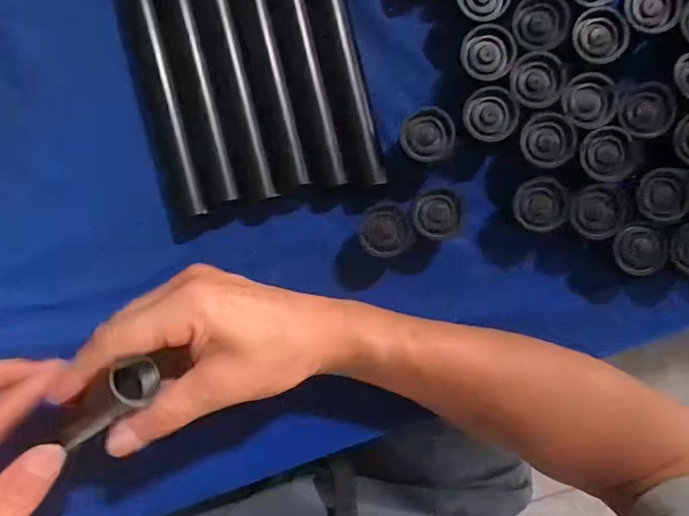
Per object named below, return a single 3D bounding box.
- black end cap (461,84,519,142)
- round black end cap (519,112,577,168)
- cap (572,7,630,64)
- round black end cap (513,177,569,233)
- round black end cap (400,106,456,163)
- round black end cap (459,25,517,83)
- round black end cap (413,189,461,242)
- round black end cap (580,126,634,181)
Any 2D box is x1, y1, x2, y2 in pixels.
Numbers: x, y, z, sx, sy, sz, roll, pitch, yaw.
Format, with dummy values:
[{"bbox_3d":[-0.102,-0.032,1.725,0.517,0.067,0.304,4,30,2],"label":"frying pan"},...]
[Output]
[{"bbox_3d":[0.095,-0.093,0.298,0.033,0.005,0.033,0,93,0],"label":"black end cap"},{"bbox_3d":[0.131,-0.076,0.295,0.034,0.006,0.034,0,93,0],"label":"round black end cap"},{"bbox_3d":[0.162,-0.140,0.289,0.033,0.010,0.031,0,93,0],"label":"cap"},{"bbox_3d":[0.128,-0.035,0.303,0.032,0.020,0.033,0,93,0],"label":"round black end cap"},{"bbox_3d":[0.054,-0.081,0.300,0.033,0.010,0.035,0,93,0],"label":"round black end cap"},{"bbox_3d":[0.094,-0.133,0.297,0.032,0.008,0.035,0,93,0],"label":"round black end cap"},{"bbox_3d":[0.061,-0.029,0.309,0.031,0.021,0.032,0,93,0],"label":"round black end cap"},{"bbox_3d":[0.168,-0.067,0.293,0.031,0.008,0.032,0,93,0],"label":"round black end cap"}]

